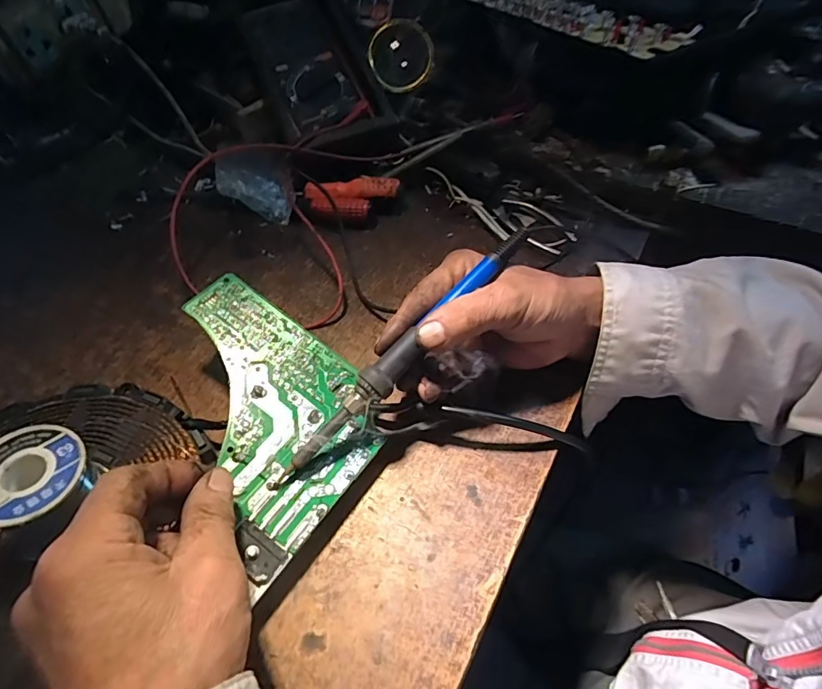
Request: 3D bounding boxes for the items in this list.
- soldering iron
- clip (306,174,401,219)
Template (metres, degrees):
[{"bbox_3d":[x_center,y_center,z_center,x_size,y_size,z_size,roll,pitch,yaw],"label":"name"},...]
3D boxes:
[{"bbox_3d":[0.001,0.003,0.293,0.017,0.017,0.218,38,76,24],"label":"soldering iron"},{"bbox_3d":[-0.057,-0.138,0.445,0.086,0.017,0.039,4,54,4],"label":"clip"}]

